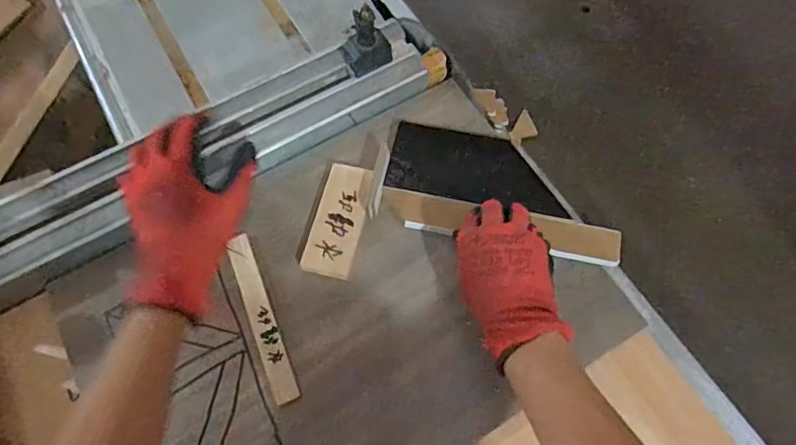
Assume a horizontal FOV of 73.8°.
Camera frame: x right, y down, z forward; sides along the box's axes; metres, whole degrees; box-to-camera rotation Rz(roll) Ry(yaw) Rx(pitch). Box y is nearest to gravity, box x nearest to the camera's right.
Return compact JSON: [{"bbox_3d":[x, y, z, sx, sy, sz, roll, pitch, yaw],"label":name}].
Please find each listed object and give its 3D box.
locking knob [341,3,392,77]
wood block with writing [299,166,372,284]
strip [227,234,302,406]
[{"bbox_3d":[-0.035,-0.203,0.583,0.051,0.075,0.032,-23,68,-8],"label":"locking knob"},{"bbox_3d":[-0.062,-0.003,0.564,0.051,0.014,0.122,13,67,7],"label":"wood block with writing"},{"bbox_3d":[-0.135,0.095,0.529,0.026,0.012,0.170,-21,67,-7],"label":"strip"}]

